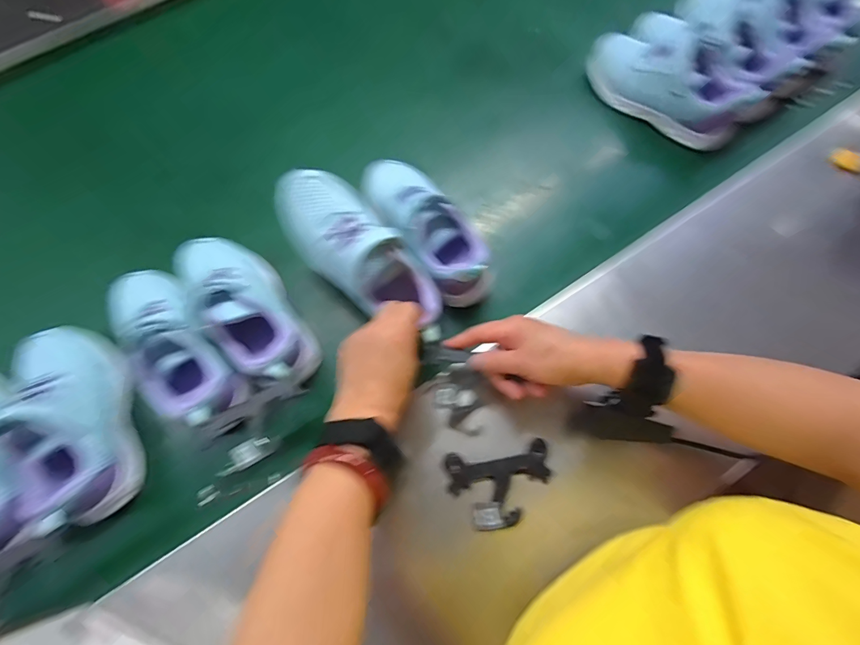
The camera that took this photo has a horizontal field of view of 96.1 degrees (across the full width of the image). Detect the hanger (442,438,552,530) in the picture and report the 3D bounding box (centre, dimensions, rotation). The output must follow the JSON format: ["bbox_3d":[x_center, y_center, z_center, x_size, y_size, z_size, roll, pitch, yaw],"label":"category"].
[{"bbox_3d":[0.069,0.160,0.379,0.100,0.009,0.071,-9,71,-2],"label":"hanger"}]

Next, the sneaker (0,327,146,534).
[{"bbox_3d":[-0.385,0.102,0.405,0.085,0.096,0.214,-30,73,-8],"label":"sneaker"}]

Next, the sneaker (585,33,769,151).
[{"bbox_3d":[0.319,-0.325,0.535,0.221,0.096,0.076,37,76,13],"label":"sneaker"}]

